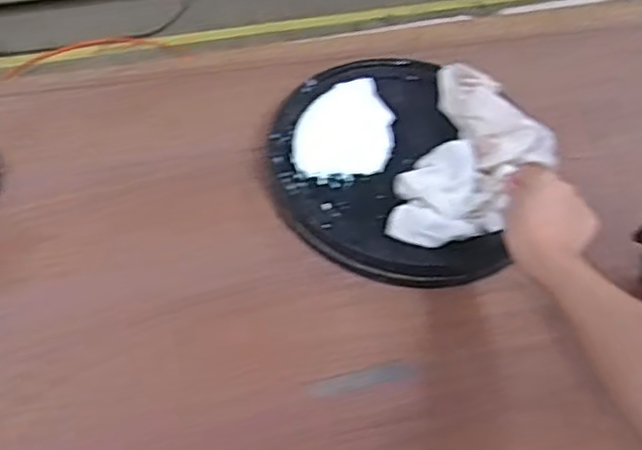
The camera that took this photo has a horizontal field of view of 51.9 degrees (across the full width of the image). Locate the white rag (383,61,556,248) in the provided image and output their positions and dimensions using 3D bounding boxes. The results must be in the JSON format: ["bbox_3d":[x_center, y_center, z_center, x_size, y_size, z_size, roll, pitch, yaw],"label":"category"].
[{"bbox_3d":[0.176,-0.086,0.725,0.143,0.059,0.268,20,54,12],"label":"white rag"}]

